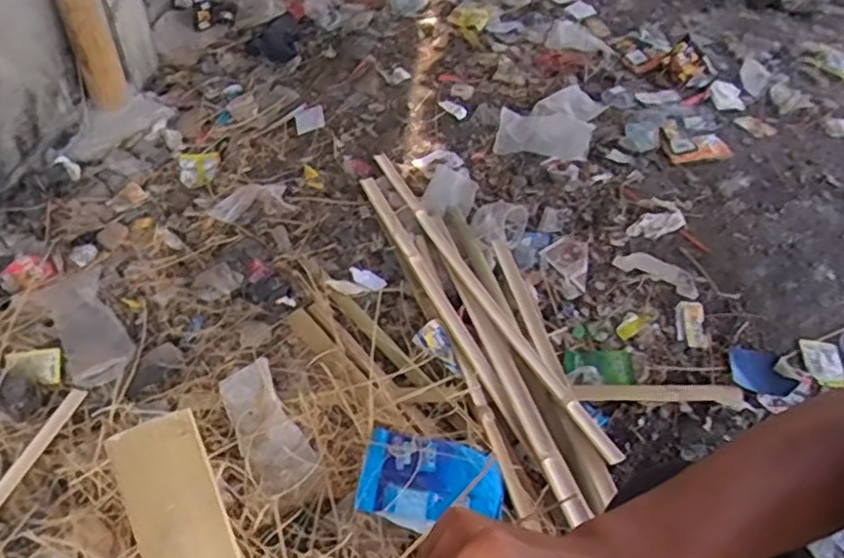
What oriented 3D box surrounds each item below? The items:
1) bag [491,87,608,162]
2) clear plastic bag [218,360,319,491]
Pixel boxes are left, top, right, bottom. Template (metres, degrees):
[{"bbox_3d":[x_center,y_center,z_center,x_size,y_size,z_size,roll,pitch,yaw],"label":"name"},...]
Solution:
[{"bbox_3d":[0.309,-0.386,1.629,0.222,0.049,0.254,16,46,16],"label":"bag"},{"bbox_3d":[-0.235,0.219,1.023,0.089,0.030,0.213,-23,48,-23],"label":"clear plastic bag"}]

